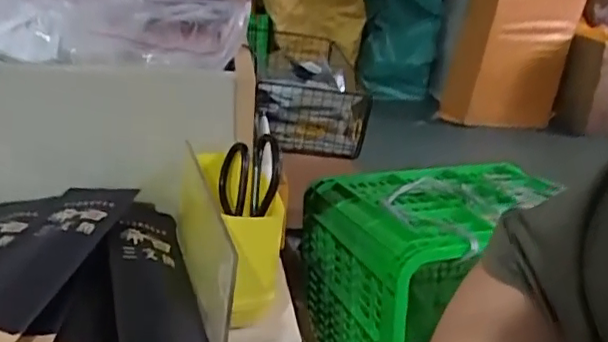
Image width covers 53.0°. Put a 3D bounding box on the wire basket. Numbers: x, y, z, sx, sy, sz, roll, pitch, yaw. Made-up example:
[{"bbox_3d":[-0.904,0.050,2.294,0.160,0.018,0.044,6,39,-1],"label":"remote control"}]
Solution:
[{"bbox_3d":[0.003,-0.099,0.814,0.129,0.088,0.169,1,26,-8],"label":"wire basket"}]

